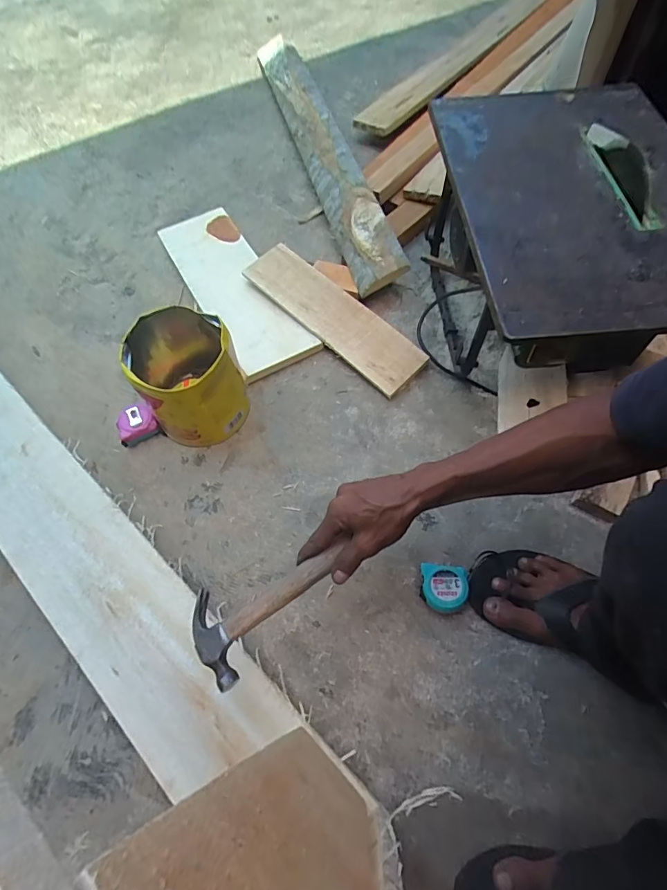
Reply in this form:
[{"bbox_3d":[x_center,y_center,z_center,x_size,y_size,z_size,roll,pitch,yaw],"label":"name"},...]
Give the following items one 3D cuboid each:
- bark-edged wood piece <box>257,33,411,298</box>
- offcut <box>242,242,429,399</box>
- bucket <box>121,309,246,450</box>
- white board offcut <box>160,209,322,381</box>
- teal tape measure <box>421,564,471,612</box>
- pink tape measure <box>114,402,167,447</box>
[{"bbox_3d":[-0.035,-0.700,1.011,0.097,0.066,0.982,-14,65,-7],"label":"bark-edged wood piece"},{"bbox_3d":[-0.003,-0.234,0.784,0.366,0.014,0.102,42,80,15],"label":"offcut"},{"bbox_3d":[-0.217,-0.095,0.677,0.139,0.164,0.149,0,64,0],"label":"bucket"},{"bbox_3d":[-0.192,-0.304,0.850,0.142,0.031,0.426,-28,67,-13],"label":"white board offcut"},{"bbox_3d":[0.140,0.186,0.578,0.064,0.037,0.060,8,64,4],"label":"teal tape measure"},{"bbox_3d":[-0.314,-0.035,0.717,0.064,0.037,0.056,-21,66,-9],"label":"pink tape measure"}]

